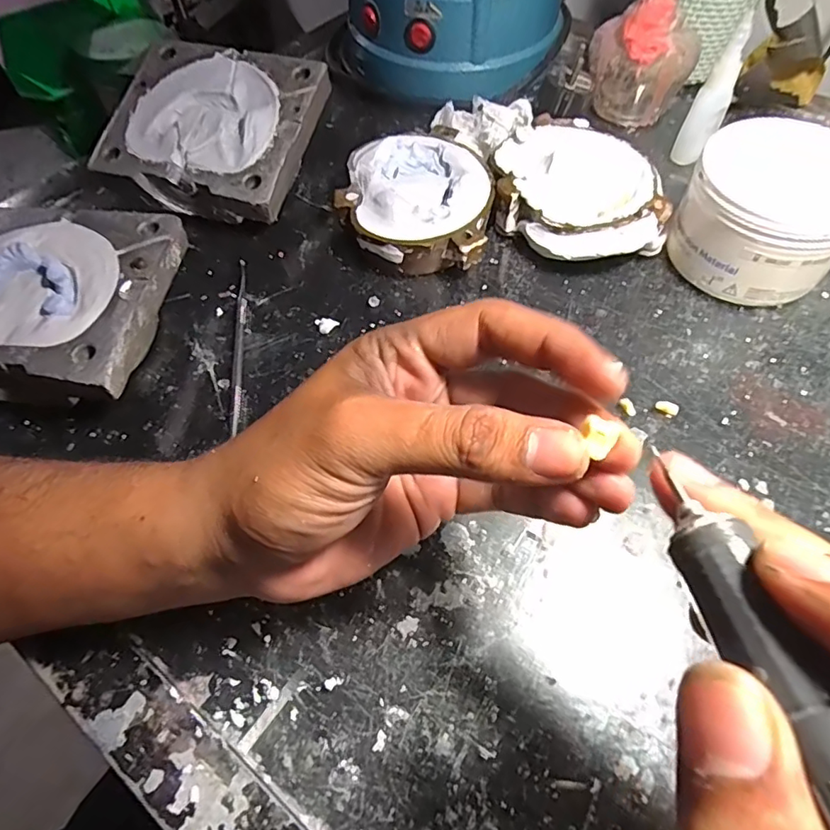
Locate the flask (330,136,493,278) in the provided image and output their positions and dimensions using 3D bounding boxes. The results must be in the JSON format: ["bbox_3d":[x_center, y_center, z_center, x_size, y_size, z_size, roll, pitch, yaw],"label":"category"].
[{"bbox_3d":[0.001,-0.133,0.336,0.092,0.036,0.097,-1,60,1],"label":"flask"}]

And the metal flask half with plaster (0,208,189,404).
[{"bbox_3d":[-0.197,-0.057,0.288,0.126,0.046,0.116,5,60,4],"label":"metal flask half with plaster"}]

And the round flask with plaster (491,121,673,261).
[{"bbox_3d":[0.099,-0.138,0.339,0.094,0.035,0.111,-16,61,-8],"label":"round flask with plaster"}]

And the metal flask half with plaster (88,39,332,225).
[{"bbox_3d":[-0.131,-0.187,0.356,0.124,0.037,0.111,15,75,8],"label":"metal flask half with plaster"}]

